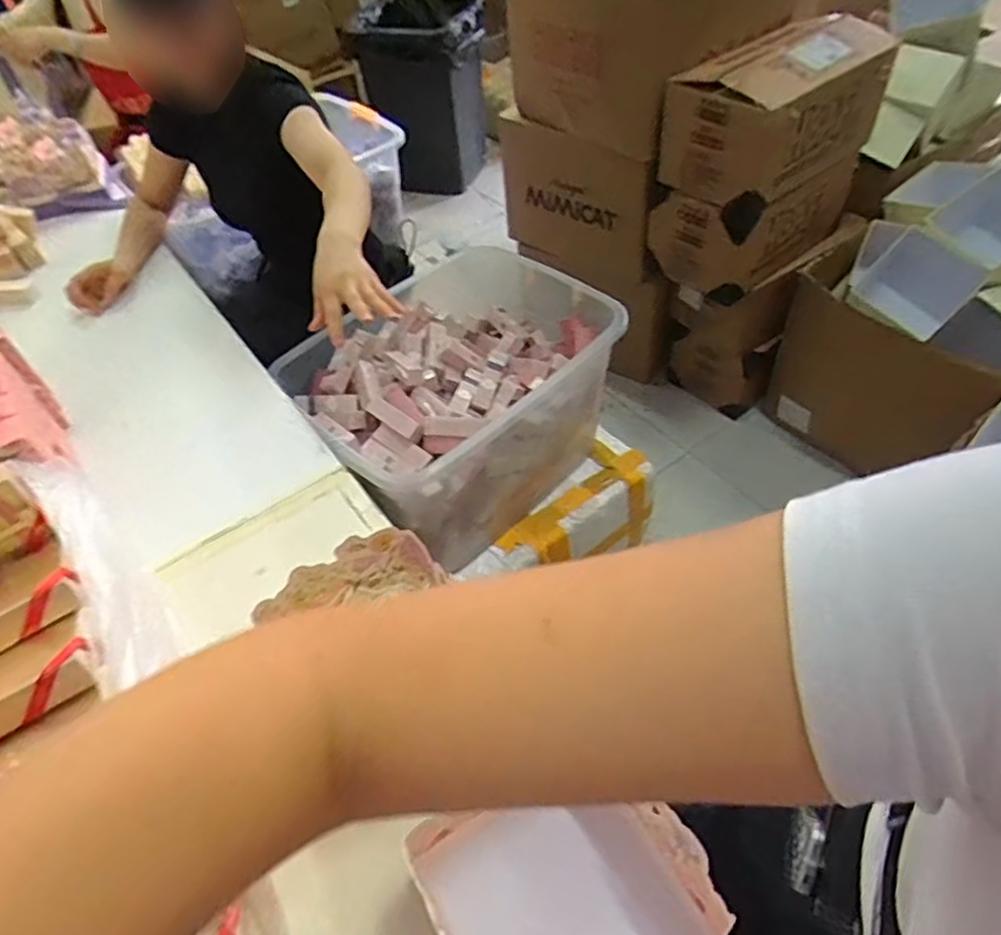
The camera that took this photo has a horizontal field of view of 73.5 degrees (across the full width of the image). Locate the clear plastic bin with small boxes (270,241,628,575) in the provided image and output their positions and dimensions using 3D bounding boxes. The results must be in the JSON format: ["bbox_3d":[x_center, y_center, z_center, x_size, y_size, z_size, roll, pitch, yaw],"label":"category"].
[{"bbox_3d":[-0.102,-0.149,1.354,0.577,0.341,0.472,-37,55,-23],"label":"clear plastic bin with small boxes"}]

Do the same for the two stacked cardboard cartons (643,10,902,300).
[{"bbox_3d":[0.600,-0.680,1.493,0.507,0.449,0.218,-30,53,-18],"label":"two stacked cardboard cartons"}]

